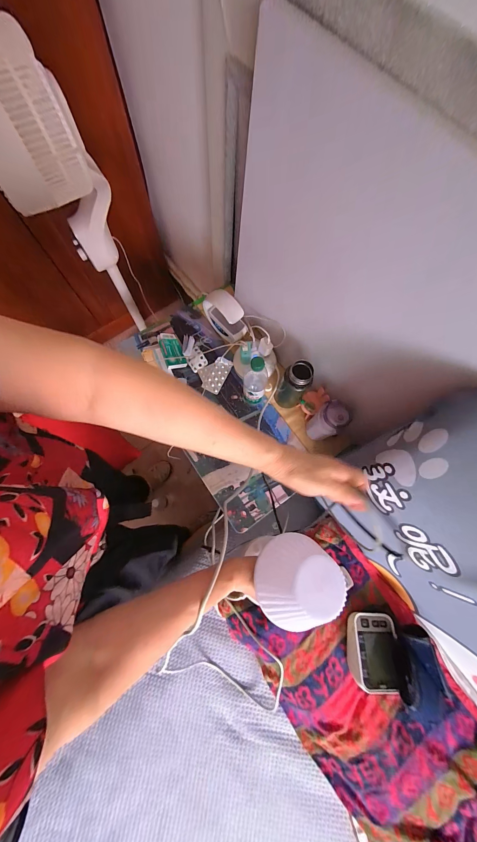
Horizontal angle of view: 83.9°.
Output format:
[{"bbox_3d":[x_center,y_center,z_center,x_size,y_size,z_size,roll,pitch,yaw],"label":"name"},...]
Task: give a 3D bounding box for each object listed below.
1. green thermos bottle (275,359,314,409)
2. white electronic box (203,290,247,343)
[{"bbox_3d":[0.149,-0.087,0.740,0.083,0.184,0.082,28,76,6],"label":"green thermos bottle"},{"bbox_3d":[-0.040,-0.313,0.801,0.145,0.147,0.049,43,78,9],"label":"white electronic box"}]

